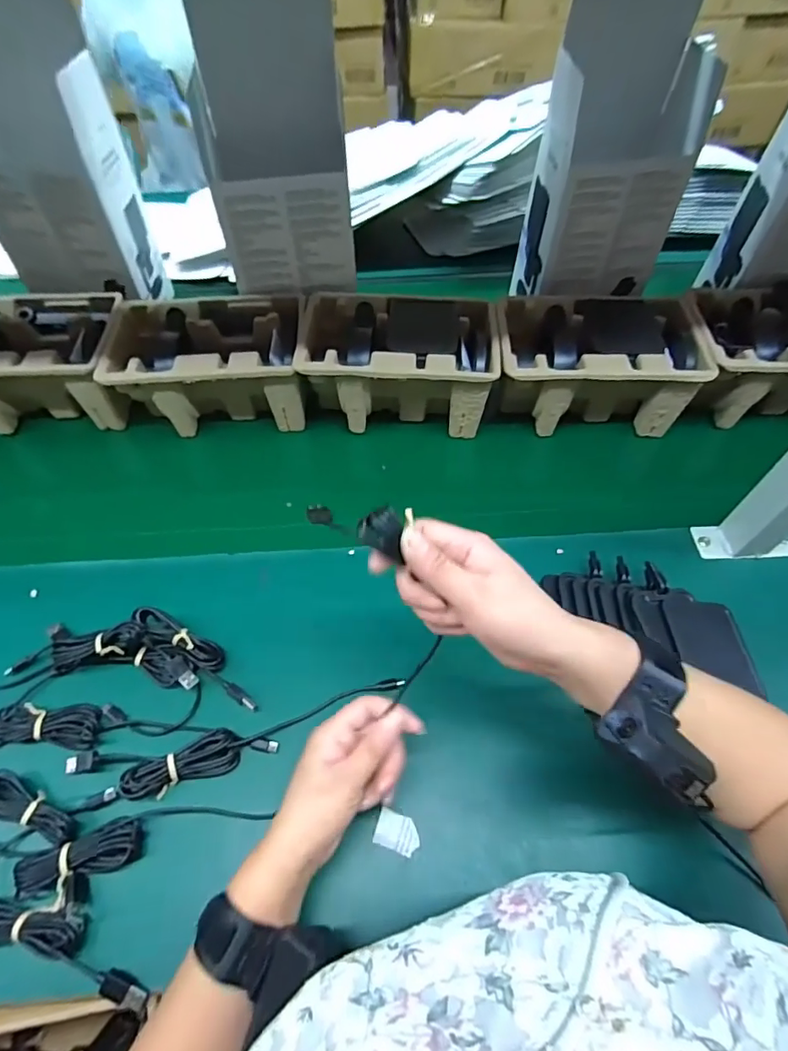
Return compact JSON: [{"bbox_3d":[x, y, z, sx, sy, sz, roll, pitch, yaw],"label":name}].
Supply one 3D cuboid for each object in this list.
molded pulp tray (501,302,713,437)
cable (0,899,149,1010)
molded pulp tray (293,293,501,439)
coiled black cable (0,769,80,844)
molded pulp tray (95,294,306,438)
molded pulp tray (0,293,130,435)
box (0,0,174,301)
[{"bbox_3d":[0.233,-0.190,0.622,0.226,0.105,0.145,0,54,-3],"label":"molded pulp tray"},{"bbox_3d":[-0.237,0.292,0.359,0.145,0.022,0.036,13,55,6],"label":"cable"},{"bbox_3d":[0.004,-0.194,0.627,0.228,0.104,0.141,3,54,-1],"label":"molded pulp tray"},{"bbox_3d":[-0.287,0.222,0.404,0.091,0.019,0.029,19,55,10],"label":"coiled black cable"},{"bbox_3d":[-0.219,-0.194,0.633,0.226,0.104,0.145,-2,54,-5],"label":"molded pulp tray"},{"bbox_3d":[-0.459,-0.196,0.637,0.256,0.109,0.150,-1,54,-4],"label":"molded pulp tray"},{"bbox_3d":[-0.426,-0.433,0.628,0.172,0.341,0.144,1,54,-3],"label":"box"}]

